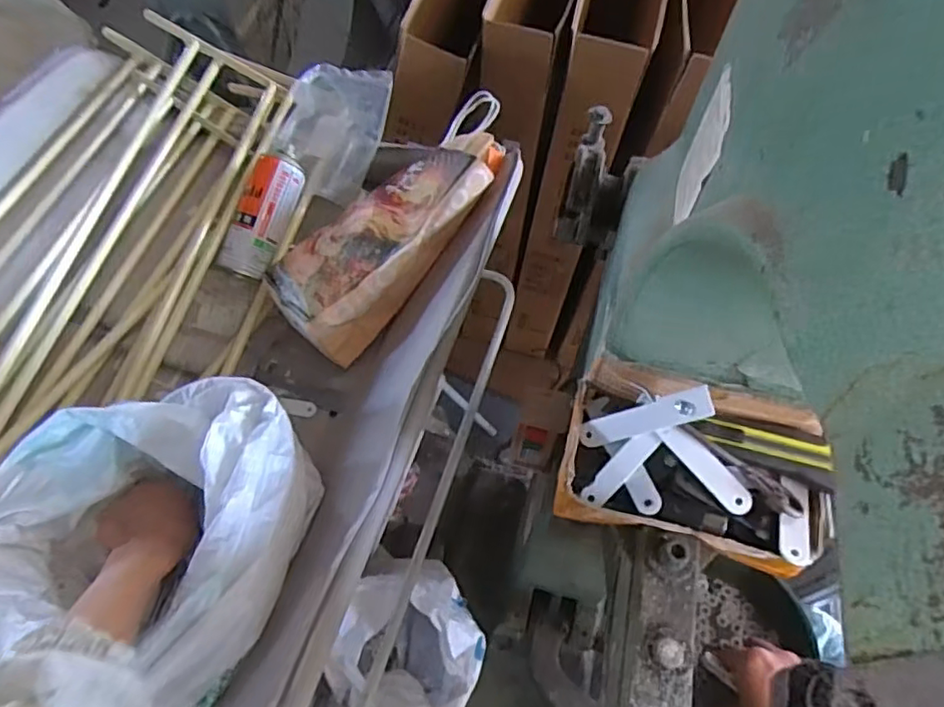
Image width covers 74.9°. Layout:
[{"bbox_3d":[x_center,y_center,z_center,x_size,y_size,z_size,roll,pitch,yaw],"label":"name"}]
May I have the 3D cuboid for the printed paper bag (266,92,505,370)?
[{"bbox_3d":[-0.081,-0.159,0.731,0.155,0.086,0.358,37,80,21],"label":"printed paper bag"}]

